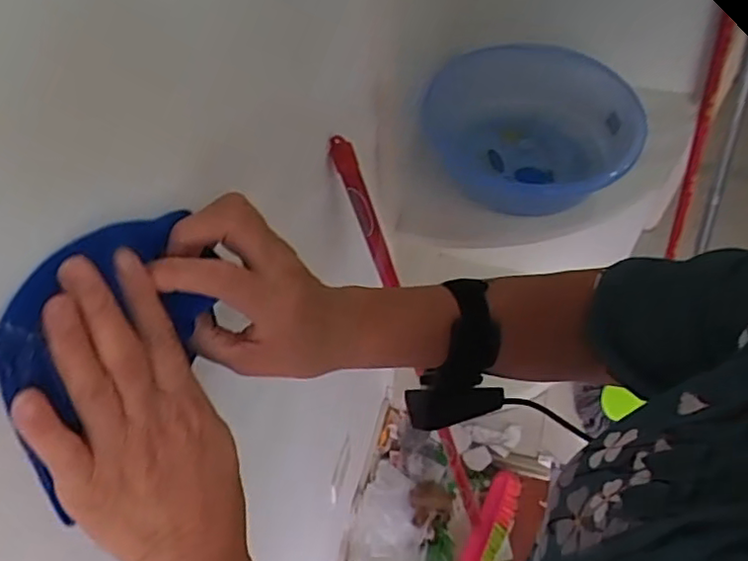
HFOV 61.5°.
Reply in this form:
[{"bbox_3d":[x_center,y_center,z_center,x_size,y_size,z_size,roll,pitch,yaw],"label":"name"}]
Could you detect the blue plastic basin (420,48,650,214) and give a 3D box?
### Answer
[{"bbox_3d":[0.243,-0.238,1.016,0.310,0.142,0.310,-1,52,2],"label":"blue plastic basin"}]

